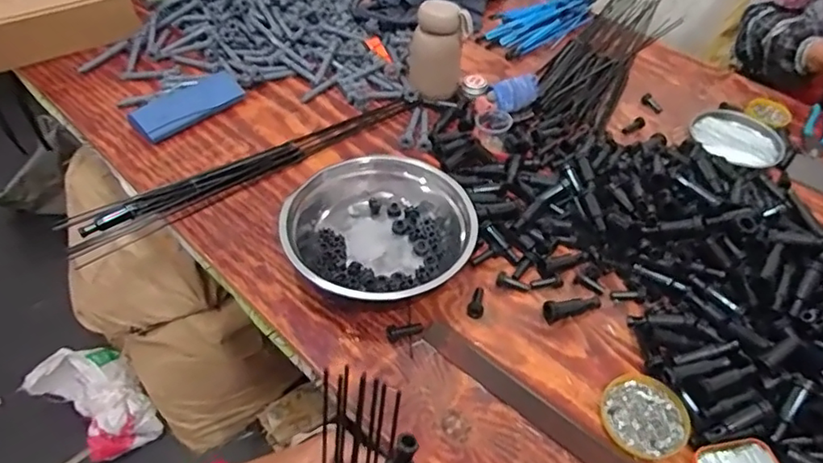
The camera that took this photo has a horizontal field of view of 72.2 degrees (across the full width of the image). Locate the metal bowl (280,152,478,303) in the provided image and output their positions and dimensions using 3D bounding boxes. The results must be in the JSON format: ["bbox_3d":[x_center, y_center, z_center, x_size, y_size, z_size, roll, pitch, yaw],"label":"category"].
[{"bbox_3d":[-0.040,0.003,0.666,0.215,0.072,0.213,-11,50,-15],"label":"metal bowl"}]

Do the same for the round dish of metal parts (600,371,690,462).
[{"bbox_3d":[0.232,0.183,0.563,0.080,0.009,0.080,3,48,-3],"label":"round dish of metal parts"}]

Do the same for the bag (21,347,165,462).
[{"bbox_3d":[-0.674,0.370,1.211,0.180,0.094,0.261,-34,59,-29],"label":"bag"}]

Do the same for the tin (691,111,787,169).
[{"bbox_3d":[0.507,-0.144,0.876,0.114,0.017,0.126,-16,51,-18],"label":"tin"}]

